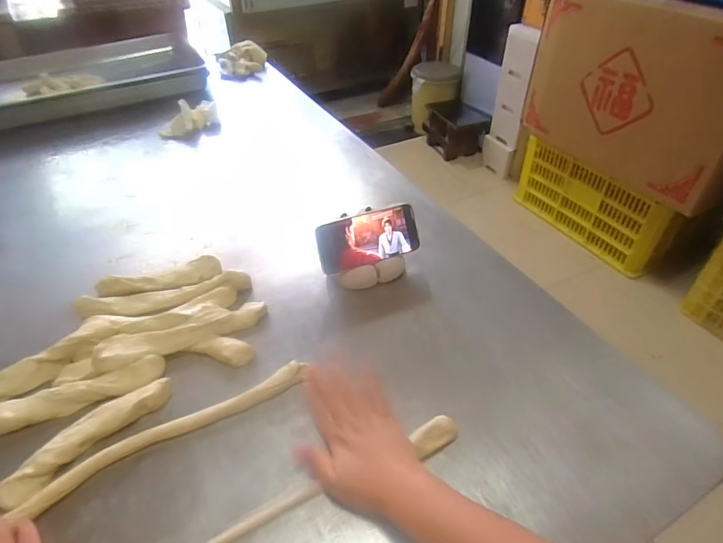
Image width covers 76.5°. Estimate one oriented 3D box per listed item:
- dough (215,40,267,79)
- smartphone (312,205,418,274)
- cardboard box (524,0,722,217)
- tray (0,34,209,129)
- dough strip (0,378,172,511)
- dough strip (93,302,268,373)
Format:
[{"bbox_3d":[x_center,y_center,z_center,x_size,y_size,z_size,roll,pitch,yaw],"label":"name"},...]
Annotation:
[{"bbox_3d":[-0.377,-0.663,1.453,0.146,0.070,0.185,-2,41,-5],"label":"dough"},{"bbox_3d":[0.011,-0.049,0.670,0.153,0.072,0.016,-16,8,-21],"label":"smartphone"},{"bbox_3d":[0.972,-0.600,1.487,0.390,0.516,0.773,-21,47,-22],"label":"cardboard box"},{"bbox_3d":[-0.721,-0.527,1.240,0.598,0.063,0.390,-23,47,-27],"label":"tray"},{"bbox_3d":[-0.292,0.174,0.490,0.043,0.020,0.178,29,47,27],"label":"dough strip"},{"bbox_3d":[-0.224,0.080,0.585,0.207,0.020,0.045,-14,43,-18],"label":"dough strip"}]

